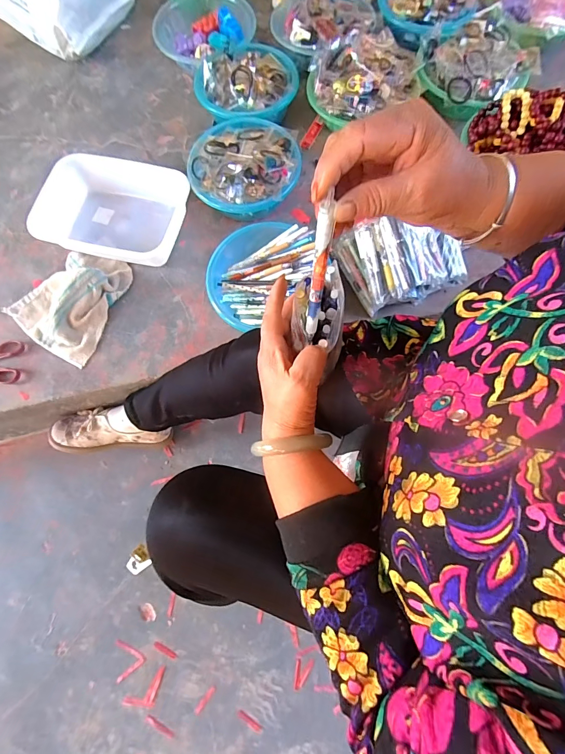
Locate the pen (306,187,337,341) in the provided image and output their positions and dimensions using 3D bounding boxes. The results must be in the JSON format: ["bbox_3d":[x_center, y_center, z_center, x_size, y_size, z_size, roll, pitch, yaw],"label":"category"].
[{"bbox_3d":[0.028,-0.074,0.277,0.011,0.135,0.007,8,56,3],"label":"pen"}]

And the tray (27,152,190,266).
[{"bbox_3d":[-0.337,-0.329,0.718,0.266,0.086,0.205,11,73,4],"label":"tray"}]

